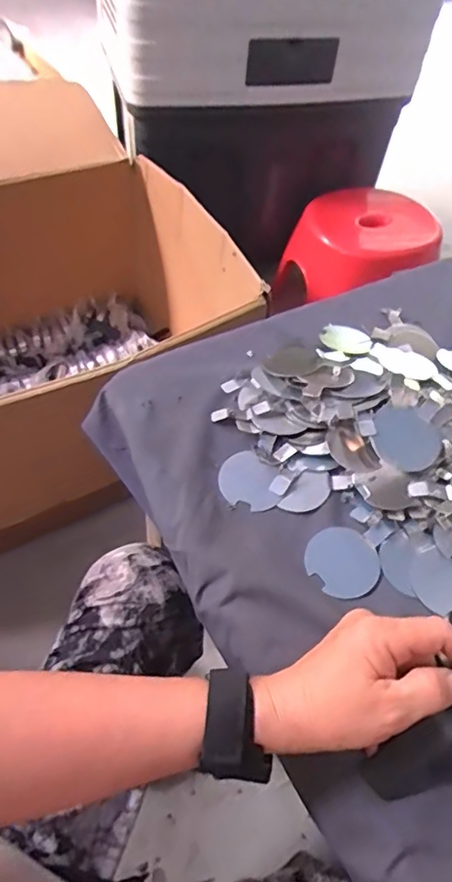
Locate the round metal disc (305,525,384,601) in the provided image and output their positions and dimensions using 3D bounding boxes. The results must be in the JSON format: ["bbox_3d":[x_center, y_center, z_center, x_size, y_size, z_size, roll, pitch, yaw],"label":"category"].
[{"bbox_3d":[0.090,0.093,0.424,0.054,0.004,0.055,2,52,-3],"label":"round metal disc"}]

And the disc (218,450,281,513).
[{"bbox_3d":[0.019,0.033,0.460,0.049,0.004,0.053,1,58,-2],"label":"disc"}]

